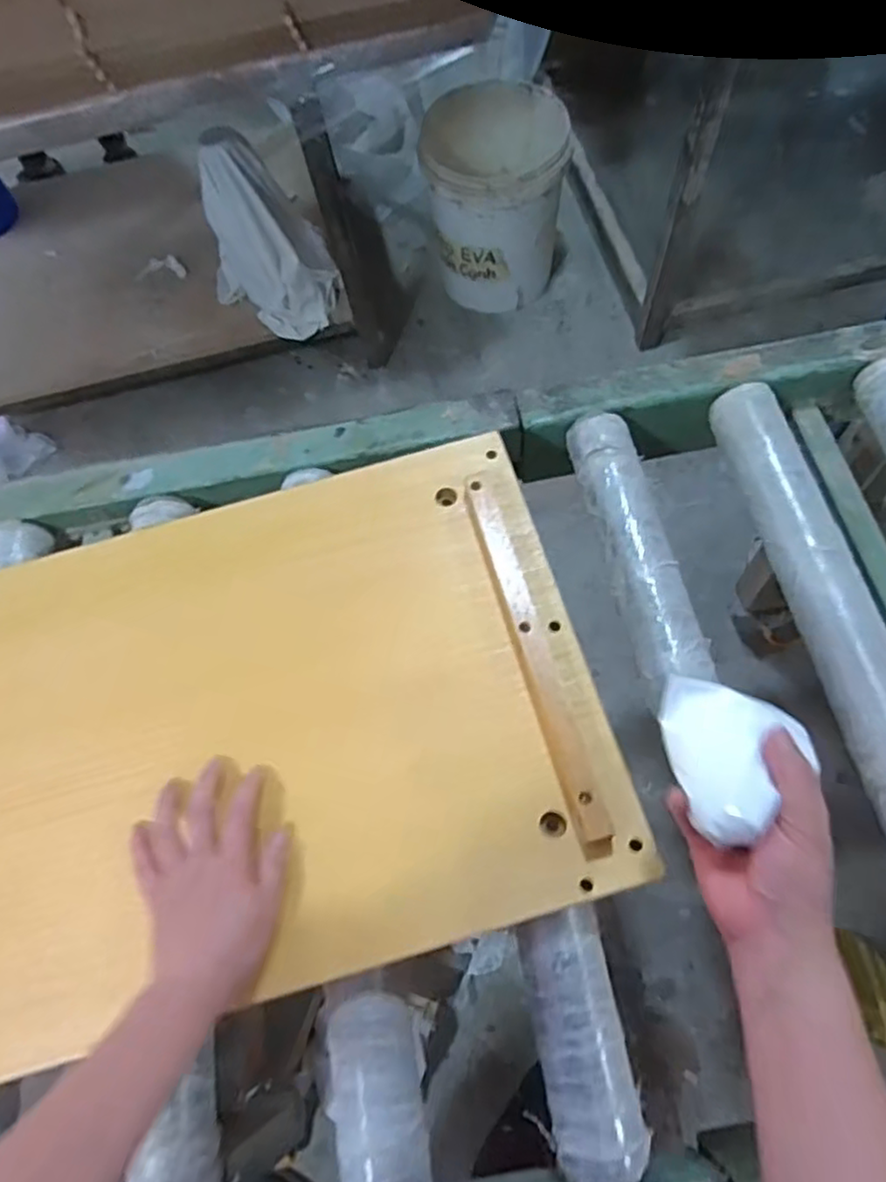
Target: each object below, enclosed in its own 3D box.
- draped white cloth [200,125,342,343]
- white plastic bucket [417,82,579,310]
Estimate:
[{"bbox_3d":[-0.355,-0.700,1.395,0.239,0.340,0.204,-22,67,-5],"label":"draped white cloth"},{"bbox_3d":[0.113,-0.860,1.577,0.305,0.353,0.285,-2,67,4],"label":"white plastic bucket"}]

